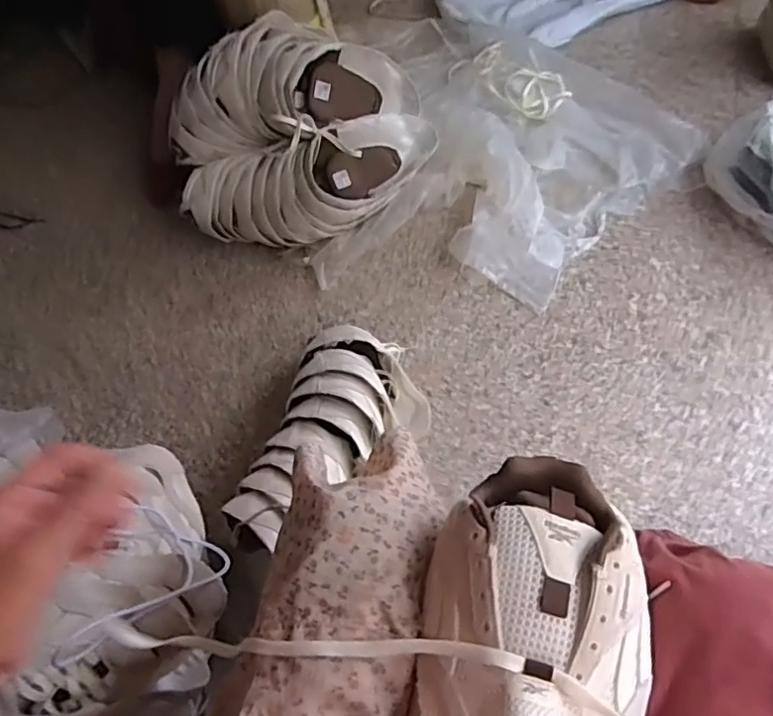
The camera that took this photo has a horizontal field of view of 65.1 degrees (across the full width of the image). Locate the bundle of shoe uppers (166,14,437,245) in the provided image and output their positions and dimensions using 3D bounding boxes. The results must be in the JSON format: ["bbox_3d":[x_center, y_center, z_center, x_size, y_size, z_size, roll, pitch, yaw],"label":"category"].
[{"bbox_3d":[-0.139,-0.359,0.994,0.408,0.240,0.275,-5,61,6],"label":"bundle of shoe uppers"}]

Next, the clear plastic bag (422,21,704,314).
[{"bbox_3d":[0.233,-0.388,1.057,0.489,0.095,0.476,-42,64,-14],"label":"clear plastic bag"}]

